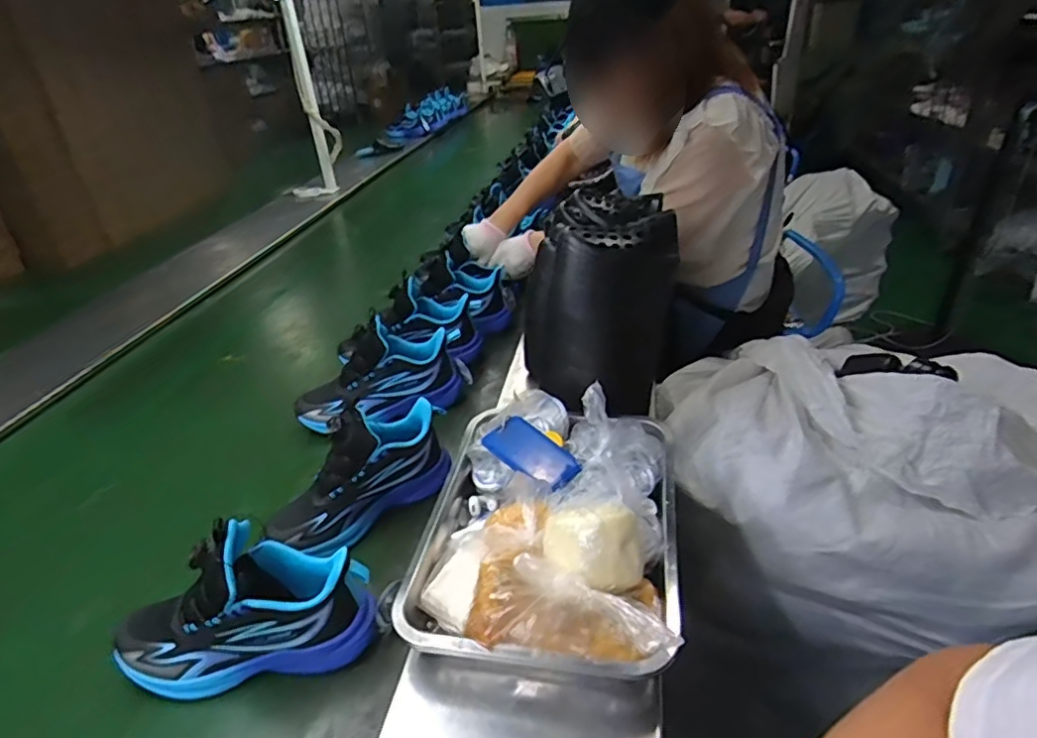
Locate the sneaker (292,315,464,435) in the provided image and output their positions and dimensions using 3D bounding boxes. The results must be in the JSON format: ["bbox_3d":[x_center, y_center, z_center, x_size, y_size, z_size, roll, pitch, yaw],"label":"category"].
[{"bbox_3d":[-0.211,0.013,0.929,0.251,0.140,0.115,-23,34,-28],"label":"sneaker"}]

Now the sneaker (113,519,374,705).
[{"bbox_3d":[-0.266,0.228,0.584,0.247,0.154,0.084,-9,31,-7],"label":"sneaker"}]

